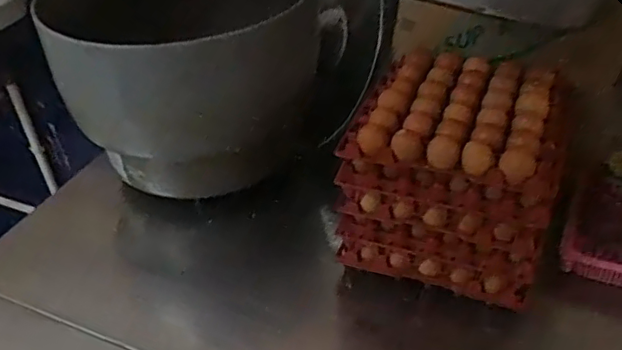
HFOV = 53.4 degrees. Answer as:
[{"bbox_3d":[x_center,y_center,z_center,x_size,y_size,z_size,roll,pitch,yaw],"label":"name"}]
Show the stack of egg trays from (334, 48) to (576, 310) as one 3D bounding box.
[{"bbox_3d":[0.230,-0.017,0.962,0.287,0.245,0.309,15,43,21],"label":"stack of egg trays"}]

